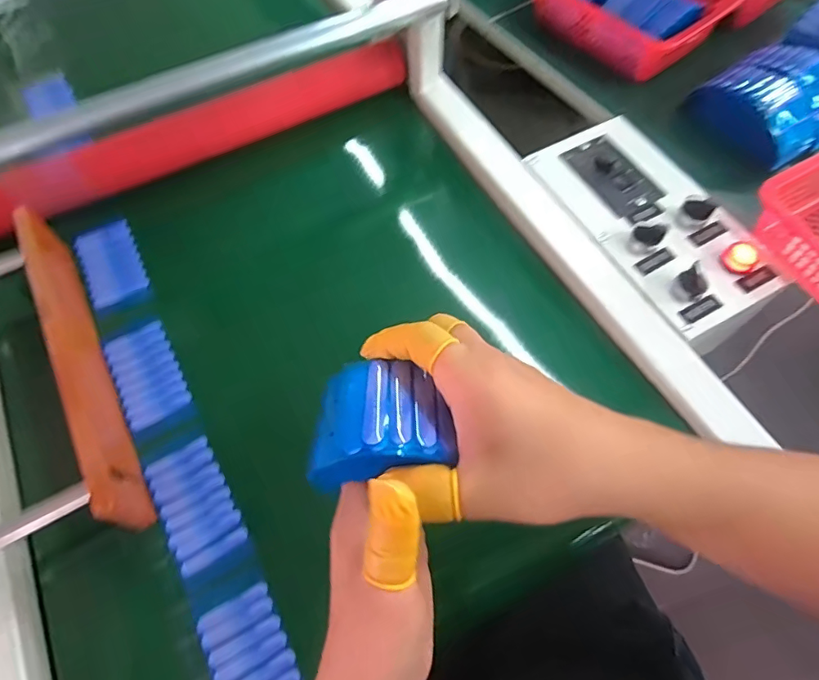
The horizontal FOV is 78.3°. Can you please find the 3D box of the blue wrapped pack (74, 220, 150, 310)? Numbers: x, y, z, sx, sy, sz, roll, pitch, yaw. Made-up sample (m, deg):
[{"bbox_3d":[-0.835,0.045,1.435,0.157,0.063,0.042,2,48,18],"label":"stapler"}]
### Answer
[{"bbox_3d":[-0.296,-0.077,0.502,0.052,0.014,0.098,-27,65,-11],"label":"blue wrapped pack"}]

